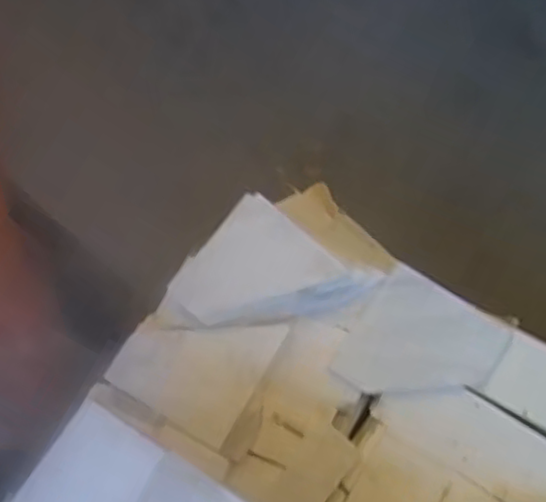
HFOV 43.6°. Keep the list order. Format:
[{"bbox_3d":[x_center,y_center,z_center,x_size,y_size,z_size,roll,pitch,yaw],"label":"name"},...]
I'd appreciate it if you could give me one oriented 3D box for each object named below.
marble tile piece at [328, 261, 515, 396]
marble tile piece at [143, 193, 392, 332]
[{"bbox_3d":[0.151,0.100,0.690,0.136,0.011,0.132,32,75,11],"label":"marble tile piece"},{"bbox_3d":[-0.012,0.045,0.697,0.168,0.032,0.163,34,75,12],"label":"marble tile piece"}]

